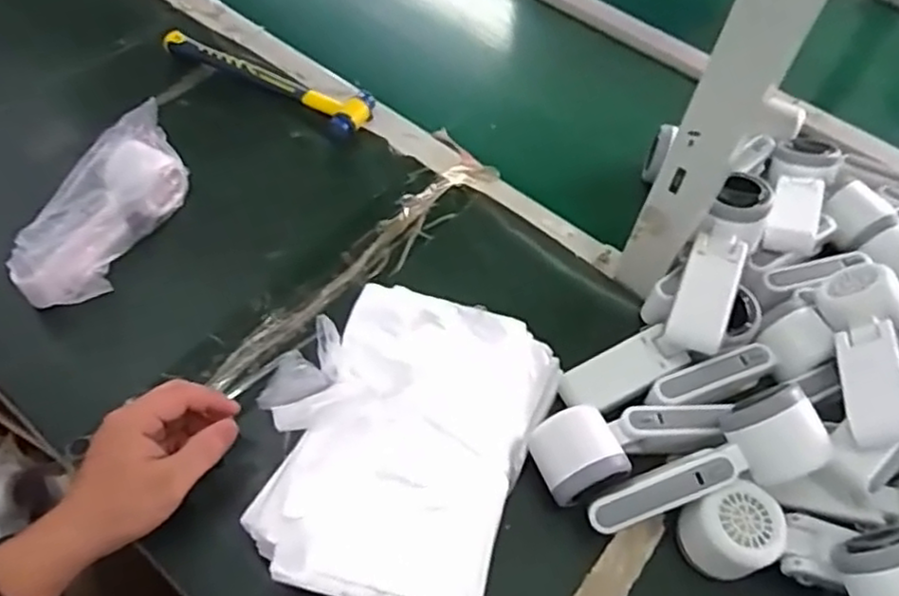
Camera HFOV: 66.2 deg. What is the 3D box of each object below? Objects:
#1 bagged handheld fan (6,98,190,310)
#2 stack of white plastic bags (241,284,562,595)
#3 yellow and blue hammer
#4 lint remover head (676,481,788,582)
[{"bbox_3d":[-0.292,-0.072,0.590,0.059,0.077,0.184,21,56,9],"label":"bagged handheld fan"},{"bbox_3d":[-0.045,0.097,0.493,0.198,0.065,0.228,19,56,8],"label":"stack of white plastic bags"},{"bbox_3d":[-0.186,-0.234,0.726,0.232,0.025,0.062,28,58,14],"label":"yellow and blue hammer"},{"bbox_3d":[0.191,0.162,0.474,0.065,0.052,0.055,-15,58,-15],"label":"lint remover head"}]

